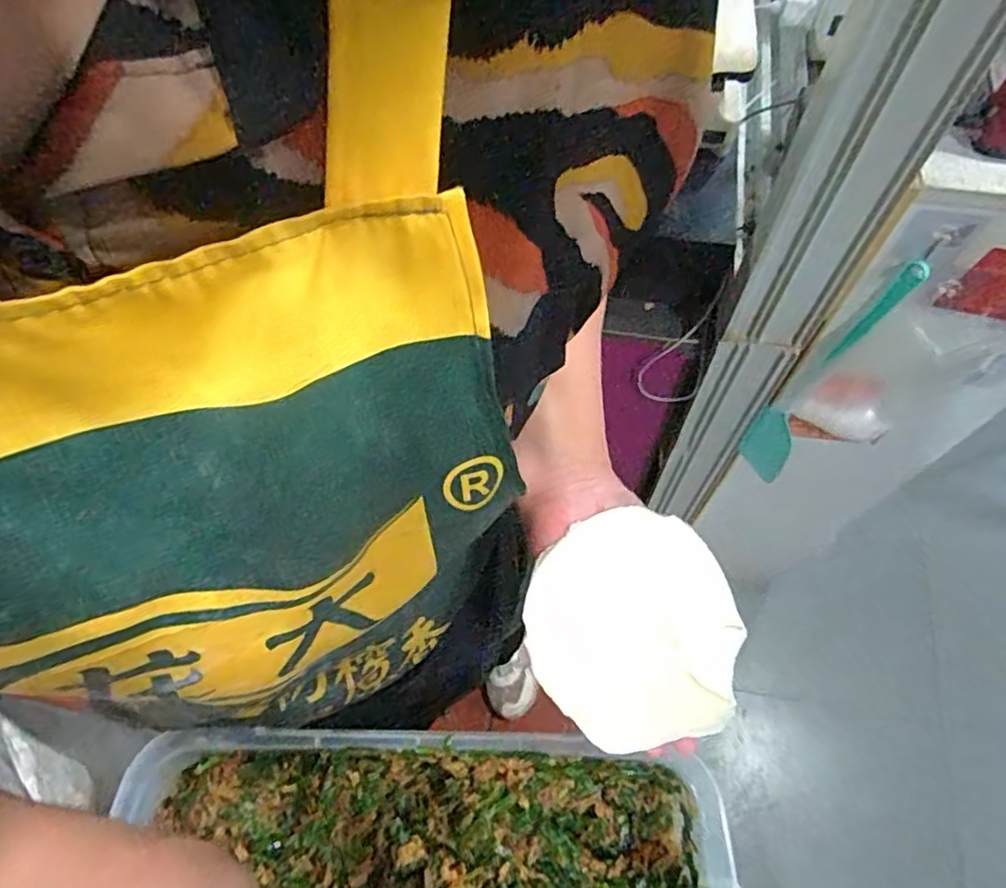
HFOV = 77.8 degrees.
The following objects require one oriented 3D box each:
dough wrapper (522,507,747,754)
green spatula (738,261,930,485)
[{"bbox_3d":[0.074,0.100,0.343,0.119,0.010,0.122,2,80,-10],"label":"dough wrapper"},{"bbox_3d":[0.357,-0.064,0.710,0.048,0.363,0.065,-41,69,-17],"label":"green spatula"}]

